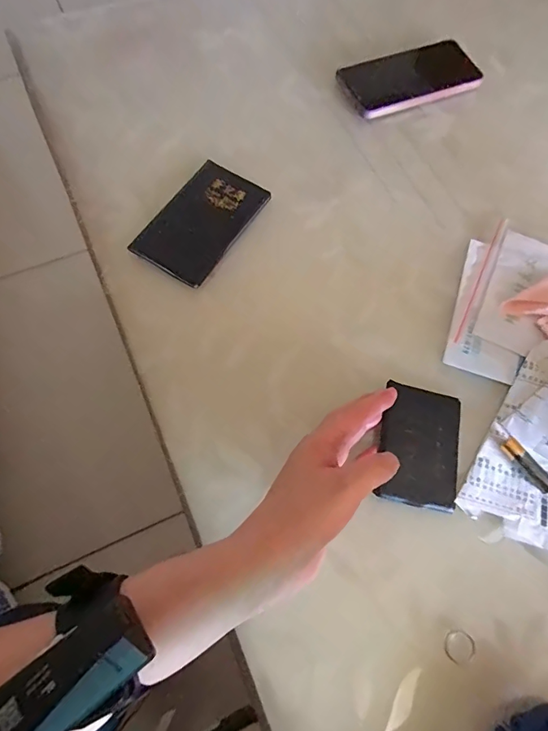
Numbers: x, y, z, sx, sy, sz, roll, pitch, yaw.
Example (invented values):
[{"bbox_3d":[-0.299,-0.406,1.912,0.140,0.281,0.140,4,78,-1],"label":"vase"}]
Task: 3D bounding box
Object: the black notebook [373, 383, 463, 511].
[{"bbox_3d":[0.119,0.064,0.359,0.064,0.009,0.096,12,70,2],"label":"black notebook"}]

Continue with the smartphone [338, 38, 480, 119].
[{"bbox_3d":[0.158,-0.334,0.511,0.158,0.009,0.088,-21,72,-10],"label":"smartphone"}]

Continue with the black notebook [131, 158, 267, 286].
[{"bbox_3d":[-0.068,-0.137,0.420,0.076,0.005,0.126,32,72,9],"label":"black notebook"}]

